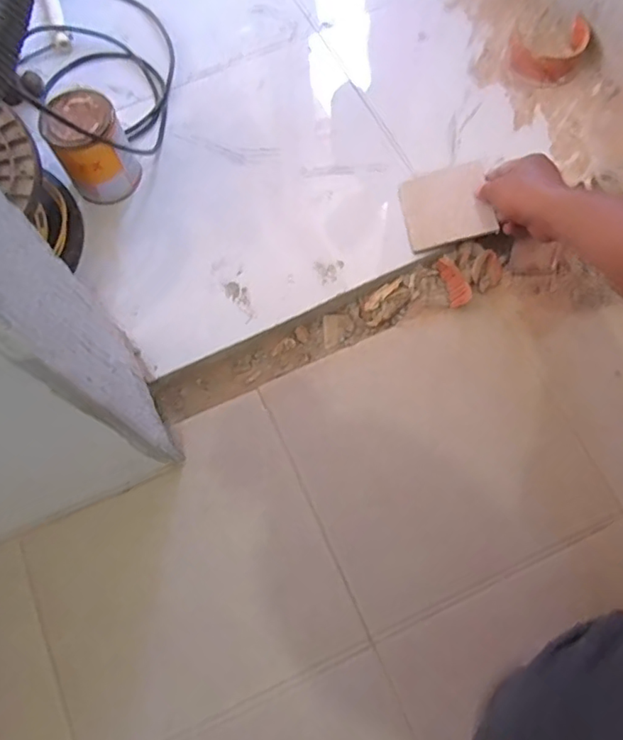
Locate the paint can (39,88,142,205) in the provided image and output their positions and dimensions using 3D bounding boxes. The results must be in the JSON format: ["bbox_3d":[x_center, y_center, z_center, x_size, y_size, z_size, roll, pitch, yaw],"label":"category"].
[{"bbox_3d":[-0.257,-0.263,0.659,0.081,0.109,0.087,0,74,2],"label":"paint can"}]

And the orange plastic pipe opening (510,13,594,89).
[{"bbox_3d":[0.309,-0.418,0.729,0.093,0.038,0.081,3,74,3],"label":"orange plastic pipe opening"}]

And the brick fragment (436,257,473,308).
[{"bbox_3d":[0.170,-0.106,0.662,0.028,0.008,0.060,-25,87,-6],"label":"brick fragment"}]

